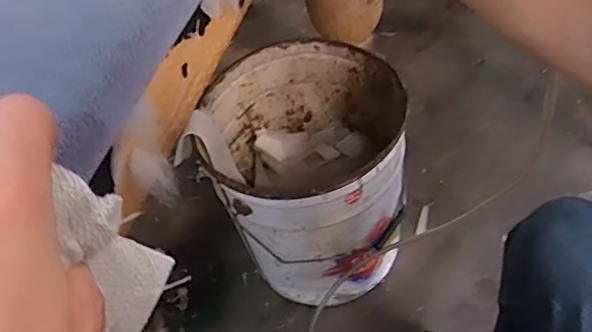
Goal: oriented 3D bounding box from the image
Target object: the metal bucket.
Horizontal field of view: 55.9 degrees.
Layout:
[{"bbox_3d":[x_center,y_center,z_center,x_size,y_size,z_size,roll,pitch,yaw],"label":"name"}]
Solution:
[{"bbox_3d":[0.031,0.021,0.911,0.283,0.332,0.297,-1,54,9],"label":"metal bucket"}]

